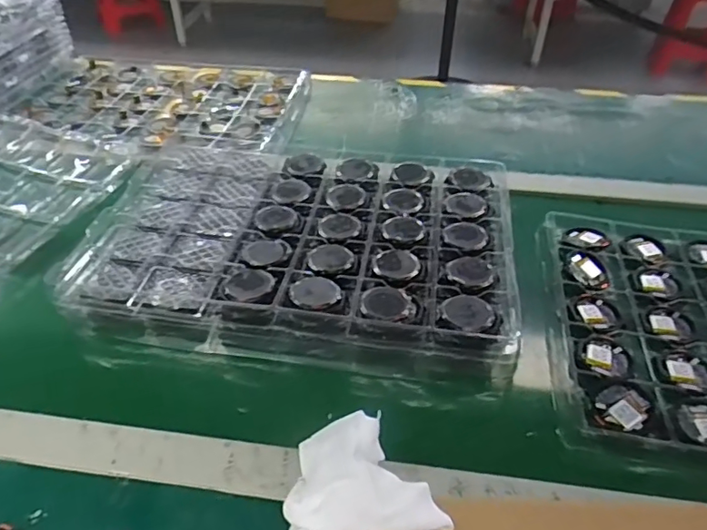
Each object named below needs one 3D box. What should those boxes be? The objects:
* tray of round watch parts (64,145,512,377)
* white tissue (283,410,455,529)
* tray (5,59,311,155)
[{"bbox_3d":[-0.052,-0.036,0.598,0.439,0.056,0.290,8,42,6],"label":"tray of round watch parts"},{"bbox_3d":[0.011,0.151,0.364,0.107,0.044,0.088,9,42,7],"label":"white tissue"},{"bbox_3d":[-0.304,-0.263,0.863,0.426,0.024,0.337,3,42,3],"label":"tray"}]

